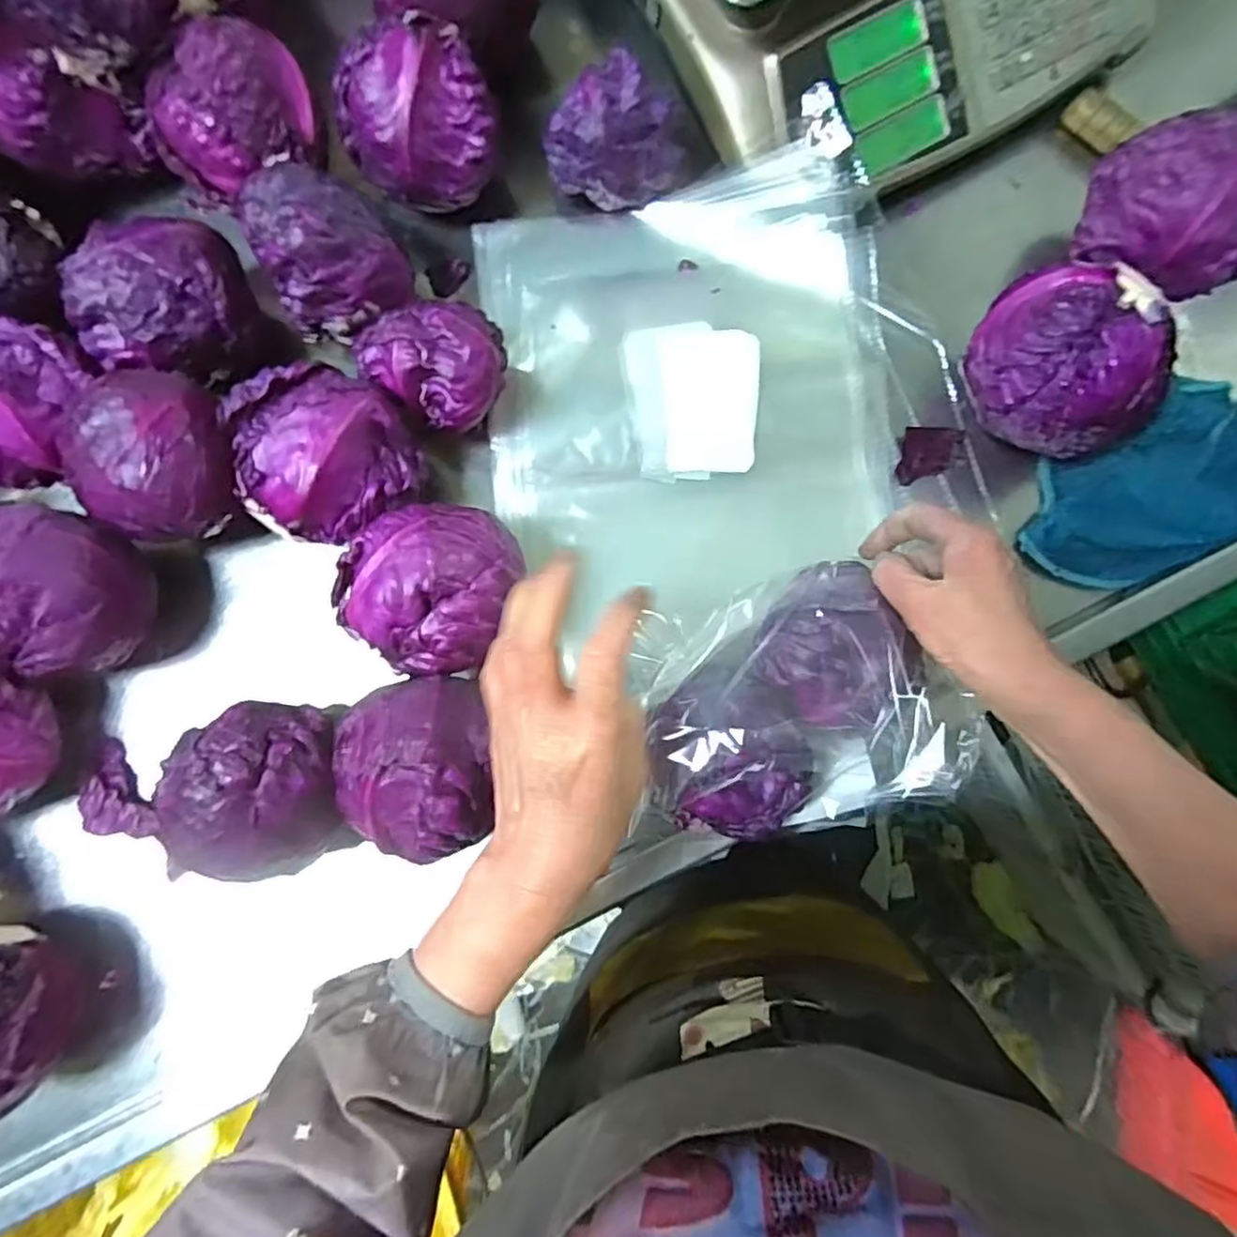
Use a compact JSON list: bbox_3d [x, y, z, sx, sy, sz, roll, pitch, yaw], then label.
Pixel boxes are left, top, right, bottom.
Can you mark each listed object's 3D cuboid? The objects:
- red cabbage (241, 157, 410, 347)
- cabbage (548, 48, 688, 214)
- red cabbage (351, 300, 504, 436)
[{"bbox_3d":[-0.186,-0.237,0.438,0.080,0.080,0.085,0,81,0],"label":"red cabbage"},{"bbox_3d":[-0.003,-0.335,0.471,0.087,0.064,0.076,-38,83,-5],"label":"cabbage"},{"bbox_3d":[-0.117,-0.169,0.443,0.091,0.064,0.086,0,81,0],"label":"red cabbage"}]

